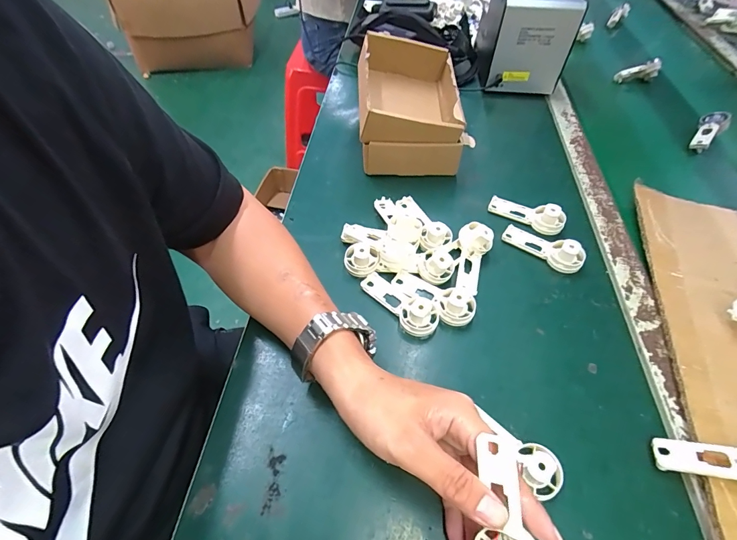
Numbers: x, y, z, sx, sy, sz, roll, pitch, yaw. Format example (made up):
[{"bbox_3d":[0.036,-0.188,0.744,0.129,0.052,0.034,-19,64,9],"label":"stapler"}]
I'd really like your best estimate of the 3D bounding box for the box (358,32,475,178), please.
[{"bbox_3d":[0.059,-0.234,0.547,0.146,0.121,0.166,-3,52,-4],"label":"box"}]

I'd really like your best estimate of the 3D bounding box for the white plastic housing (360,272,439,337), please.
[{"bbox_3d":[0.031,0.034,0.404,0.094,0.032,0.039,33,58,22],"label":"white plastic housing"}]

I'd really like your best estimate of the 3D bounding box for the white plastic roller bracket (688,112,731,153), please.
[{"bbox_3d":[0.574,-0.234,0.644,0.039,0.021,0.093,37,75,25],"label":"white plastic roller bracket"}]

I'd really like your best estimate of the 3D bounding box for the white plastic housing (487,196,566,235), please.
[{"bbox_3d":[0.202,-0.076,0.484,0.092,0.025,0.031,31,57,21],"label":"white plastic housing"}]

